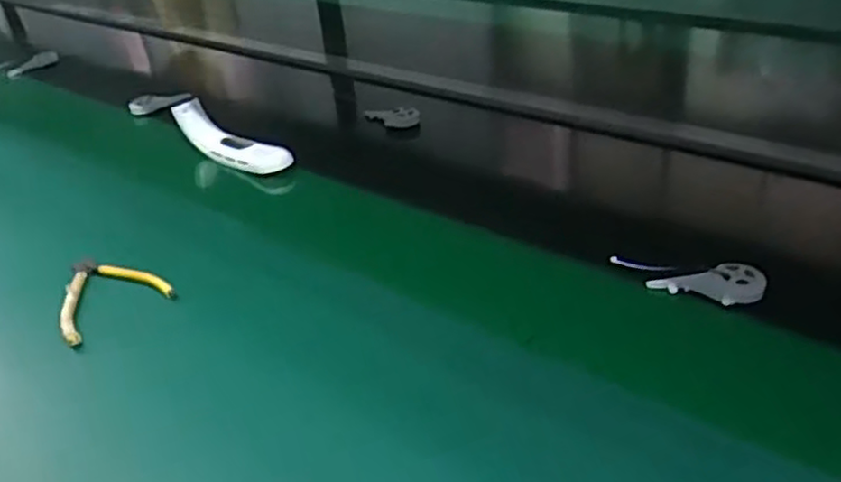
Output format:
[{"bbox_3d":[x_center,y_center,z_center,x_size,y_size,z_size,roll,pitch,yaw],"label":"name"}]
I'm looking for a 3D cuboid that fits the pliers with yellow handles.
[{"bbox_3d":[-0.316,0.046,0.703,0.102,0.014,0.120,-27,39,-27],"label":"pliers with yellow handles"}]

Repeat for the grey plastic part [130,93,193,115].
[{"bbox_3d":[-0.414,-0.220,1.124,0.106,0.026,0.019,-1,34,8],"label":"grey plastic part"}]

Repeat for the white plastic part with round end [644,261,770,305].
[{"bbox_3d":[0.252,0.037,0.620,0.093,0.013,0.046,-2,32,31],"label":"white plastic part with round end"}]

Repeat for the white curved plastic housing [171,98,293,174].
[{"bbox_3d":[-0.254,-0.137,0.935,0.194,0.060,0.047,19,42,33],"label":"white curved plastic housing"}]

